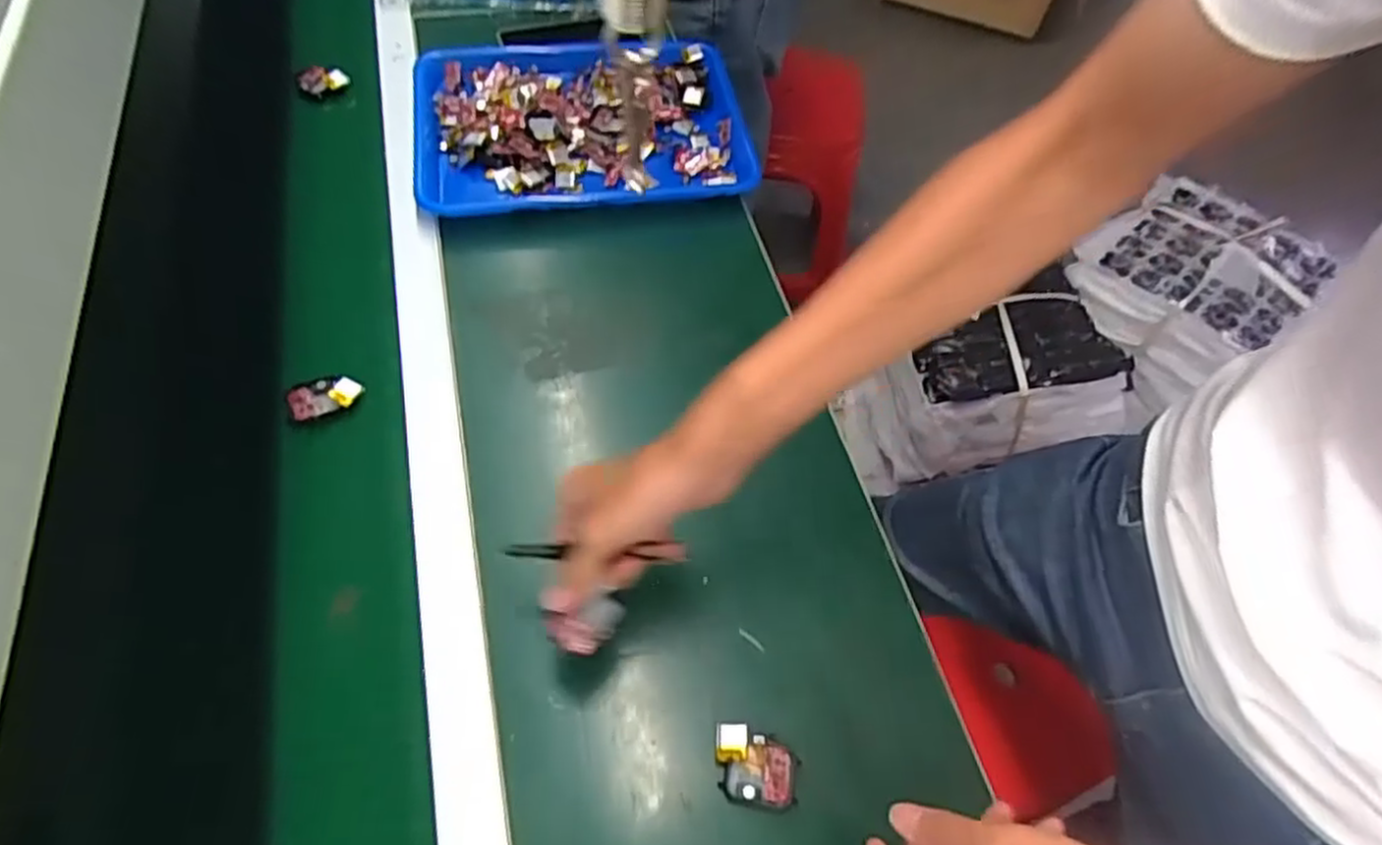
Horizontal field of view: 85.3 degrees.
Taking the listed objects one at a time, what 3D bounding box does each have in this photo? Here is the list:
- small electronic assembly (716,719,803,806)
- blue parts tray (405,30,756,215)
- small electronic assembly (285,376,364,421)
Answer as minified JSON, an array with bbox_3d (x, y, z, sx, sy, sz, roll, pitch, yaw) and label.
[{"bbox_3d":[0.041,0.215,0.472,0.050,0.012,0.047,1,58,-3],"label":"small electronic assembly"},{"bbox_3d":[-0.118,-0.321,0.790,0.334,0.030,0.263,-8,59,-9],"label":"blue parts tray"},{"bbox_3d":[-0.294,-0.024,0.598,0.057,0.013,0.036,-18,61,-14],"label":"small electronic assembly"}]

